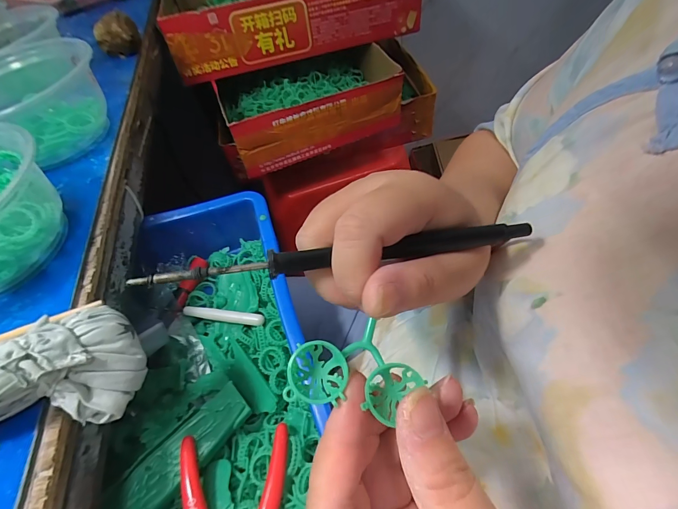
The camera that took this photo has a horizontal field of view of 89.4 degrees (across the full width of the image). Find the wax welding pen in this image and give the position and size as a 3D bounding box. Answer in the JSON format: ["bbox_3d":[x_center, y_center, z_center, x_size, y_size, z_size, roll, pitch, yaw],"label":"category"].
[{"bbox_3d":[0.004,0.000,0.138,0.161,0.007,0.009,-8,53,-8],"label":"wax welding pen"}]

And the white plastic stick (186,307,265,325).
[{"bbox_3d":[-0.111,0.059,0.331,0.080,0.012,0.010,3,56,11],"label":"white plastic stick"}]

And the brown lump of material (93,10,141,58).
[{"bbox_3d":[-0.264,-0.261,0.407,0.046,0.039,0.038,-31,56,-13],"label":"brown lump of material"}]

